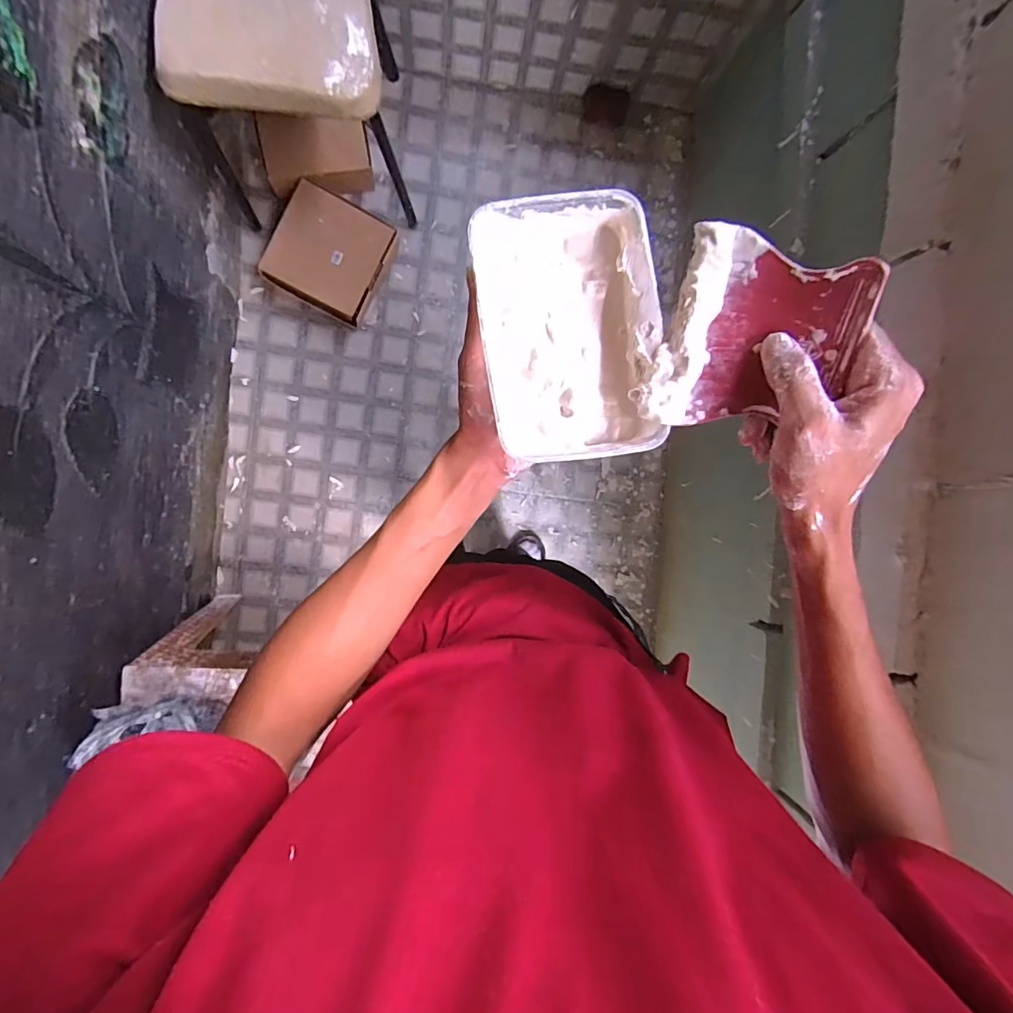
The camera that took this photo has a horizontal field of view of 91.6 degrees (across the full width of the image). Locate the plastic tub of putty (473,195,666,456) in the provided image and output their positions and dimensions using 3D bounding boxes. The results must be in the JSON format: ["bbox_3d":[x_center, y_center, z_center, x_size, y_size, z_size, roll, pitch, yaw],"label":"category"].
[{"bbox_3d":[0.041,-0.116,0.331,0.112,0.046,0.166,-10,95,-5],"label":"plastic tub of putty"}]

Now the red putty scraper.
[{"bbox_3d":[0.148,-0.101,0.291,0.101,0.018,0.114,18,105,24],"label":"red putty scraper"}]

